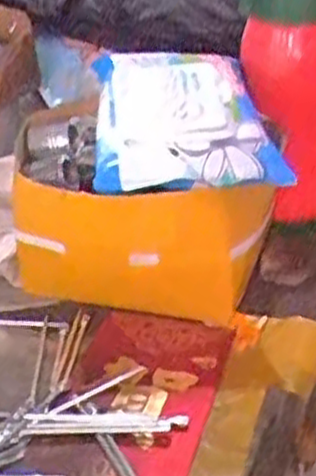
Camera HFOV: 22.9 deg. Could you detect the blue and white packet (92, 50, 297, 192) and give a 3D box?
[{"bbox_3d":[0.015,-0.079,0.495,0.105,0.035,0.150,0,32,-3],"label":"blue and white packet"}]

